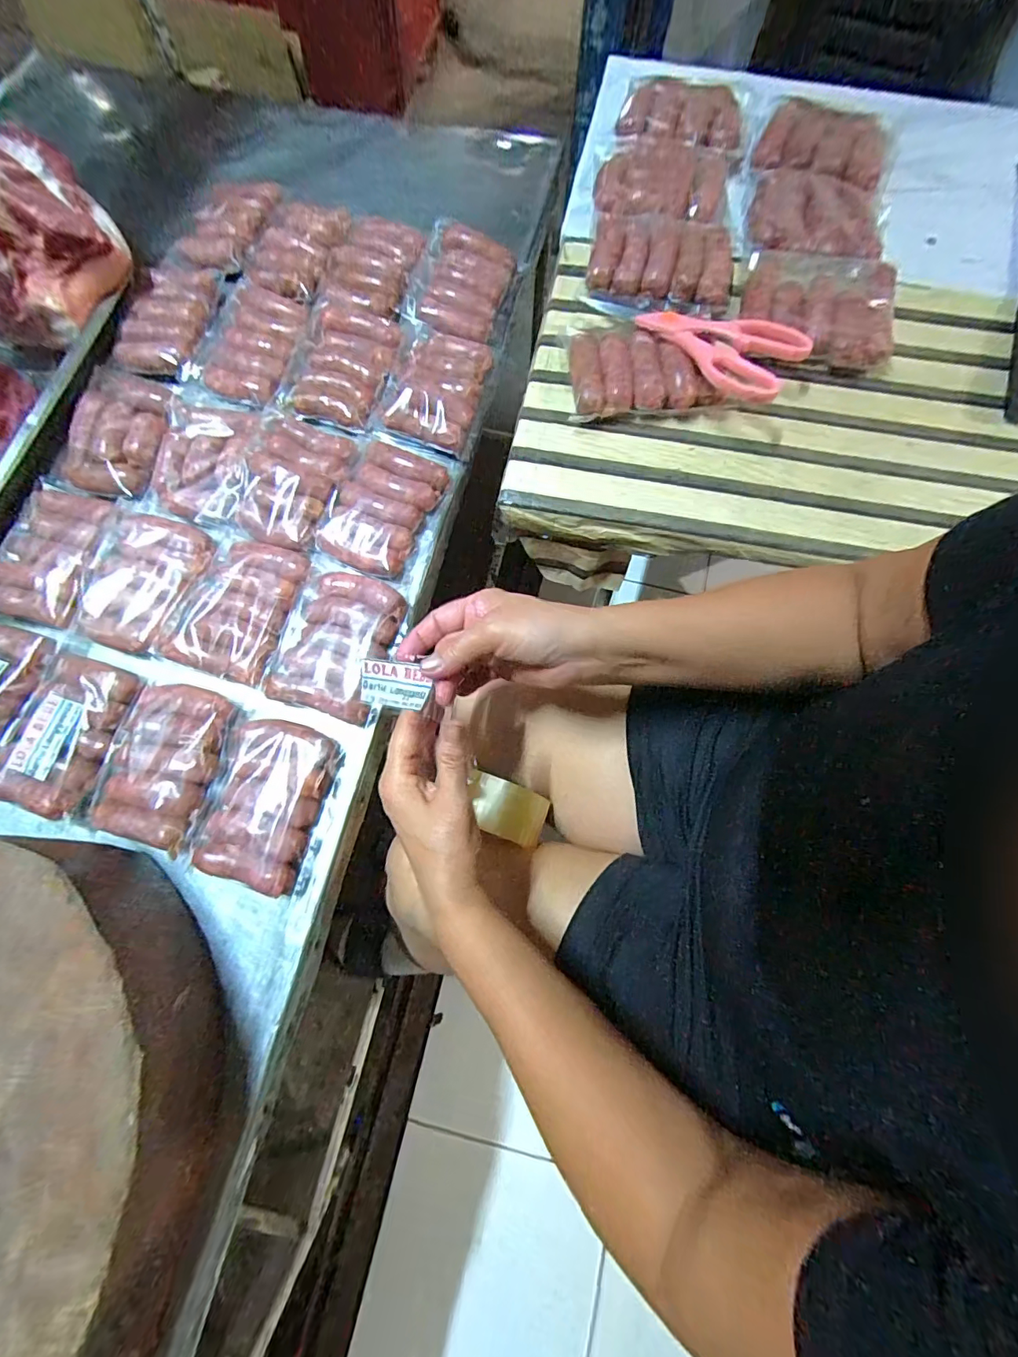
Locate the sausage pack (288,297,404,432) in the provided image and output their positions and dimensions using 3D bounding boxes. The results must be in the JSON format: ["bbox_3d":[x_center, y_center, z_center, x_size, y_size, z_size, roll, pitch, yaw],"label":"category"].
[{"bbox_3d":[-0.174,-0.335,0.514,0.089,0.023,0.133,16,75,3],"label":"sausage pack"}]

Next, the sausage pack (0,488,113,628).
[{"bbox_3d":[-0.440,-0.120,0.461,0.091,0.023,0.130,11,75,1],"label":"sausage pack"}]

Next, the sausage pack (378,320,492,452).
[{"bbox_3d":[-0.078,-0.313,0.505,0.097,0.027,0.134,15,75,2],"label":"sausage pack"}]

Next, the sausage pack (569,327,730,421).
[{"bbox_3d":[0.122,-0.283,0.440,0.136,0.035,0.106,-1,73,-1],"label":"sausage pack"}]

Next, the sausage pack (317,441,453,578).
[{"bbox_3d":[-0.124,-0.166,0.469,0.085,0.024,0.123,23,75,4],"label":"sausage pack"}]

